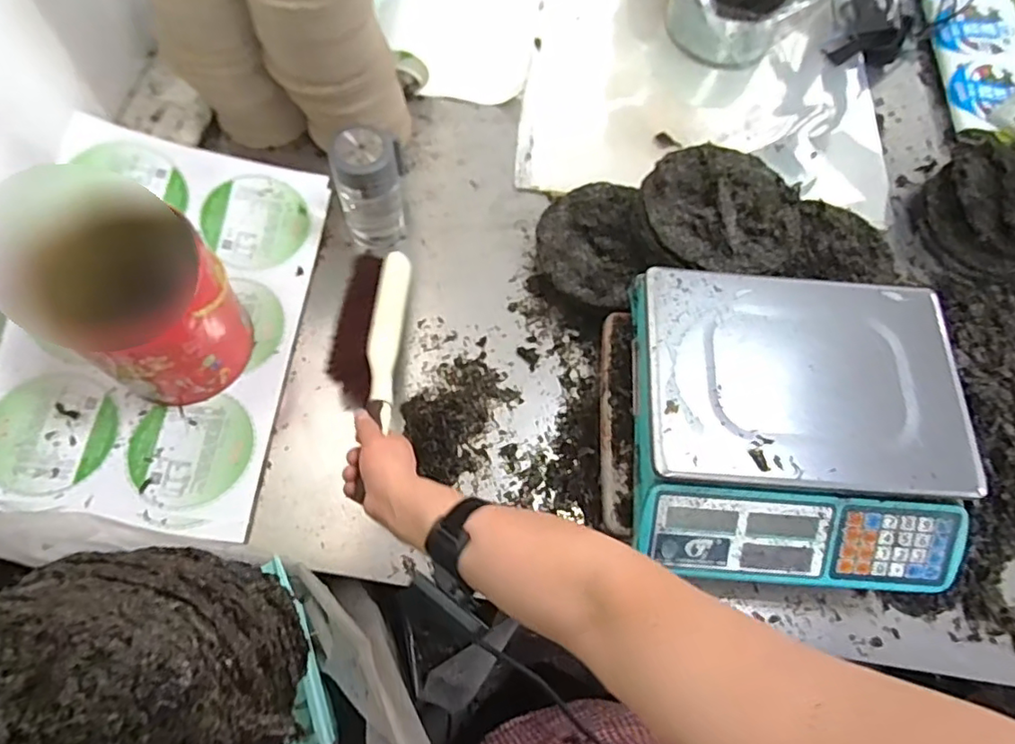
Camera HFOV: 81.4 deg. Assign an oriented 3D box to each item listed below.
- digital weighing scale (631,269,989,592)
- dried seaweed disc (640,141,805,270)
[{"bbox_3d":[0.295,0.053,0.609,0.317,0.112,0.289,2,59,1],"label":"digital weighing scale"},{"bbox_3d":[0.267,-0.206,0.727,0.188,0.040,0.178,0,59,0],"label":"dried seaweed disc"}]

